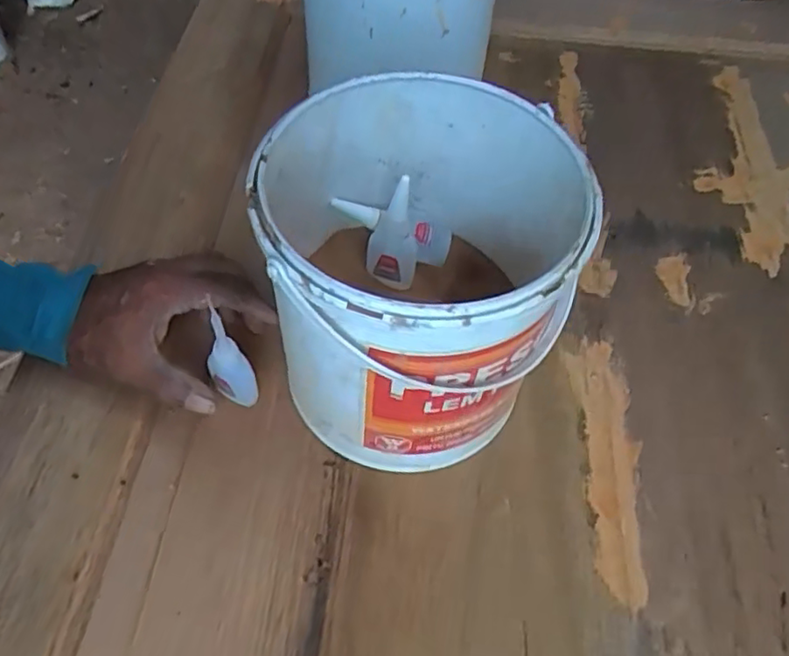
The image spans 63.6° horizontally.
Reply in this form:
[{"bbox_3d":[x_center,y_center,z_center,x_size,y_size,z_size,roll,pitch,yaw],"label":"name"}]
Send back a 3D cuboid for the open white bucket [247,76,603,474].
[{"bbox_3d":[0.013,-0.030,0.406,0.175,0.183,0.185,2,56,-3],"label":"open white bucket"}]

